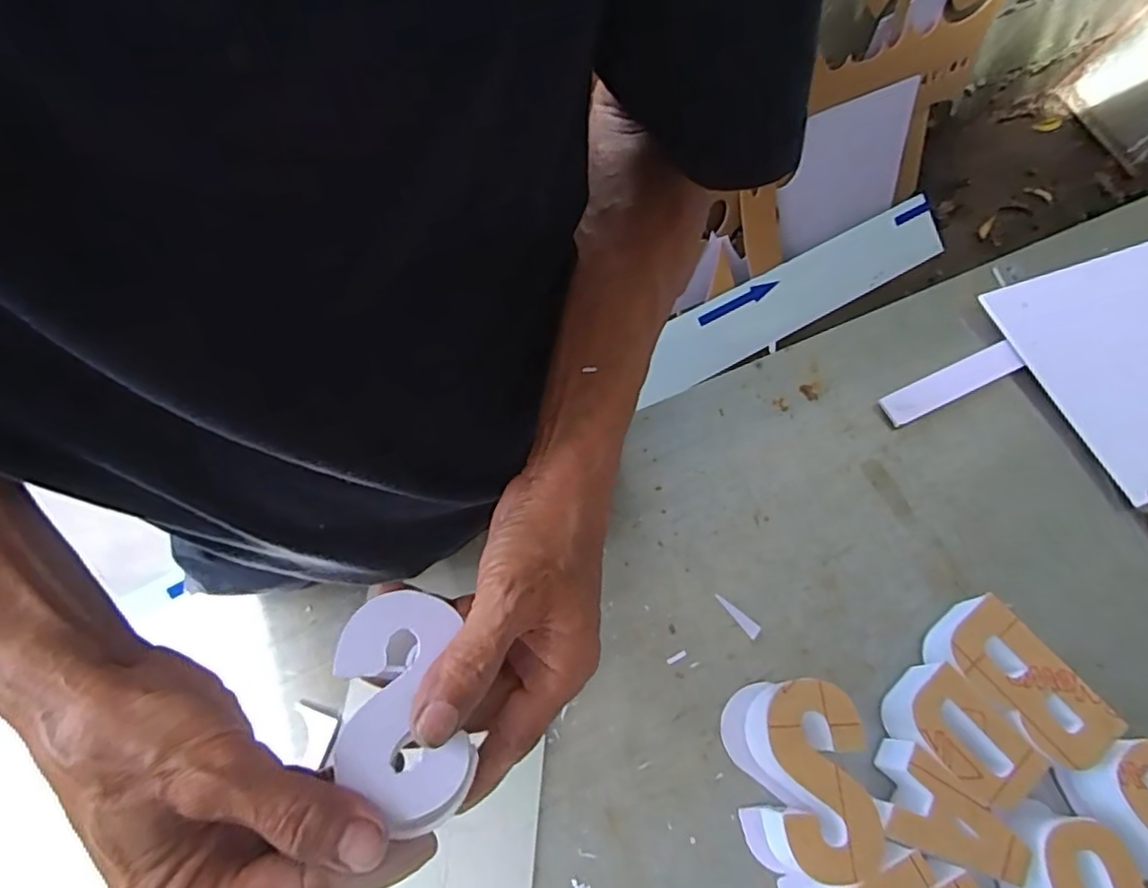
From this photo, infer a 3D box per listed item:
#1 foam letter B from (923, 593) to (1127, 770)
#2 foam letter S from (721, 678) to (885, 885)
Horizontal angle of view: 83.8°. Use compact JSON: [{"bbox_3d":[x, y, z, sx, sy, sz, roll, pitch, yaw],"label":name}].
[{"bbox_3d":[0.304,0.171,0.450,0.061,0.053,0.114,-38,75,-16],"label":"foam letter B"},{"bbox_3d":[0.147,0.215,0.417,0.075,0.046,0.111,-7,66,-6],"label":"foam letter S"}]

